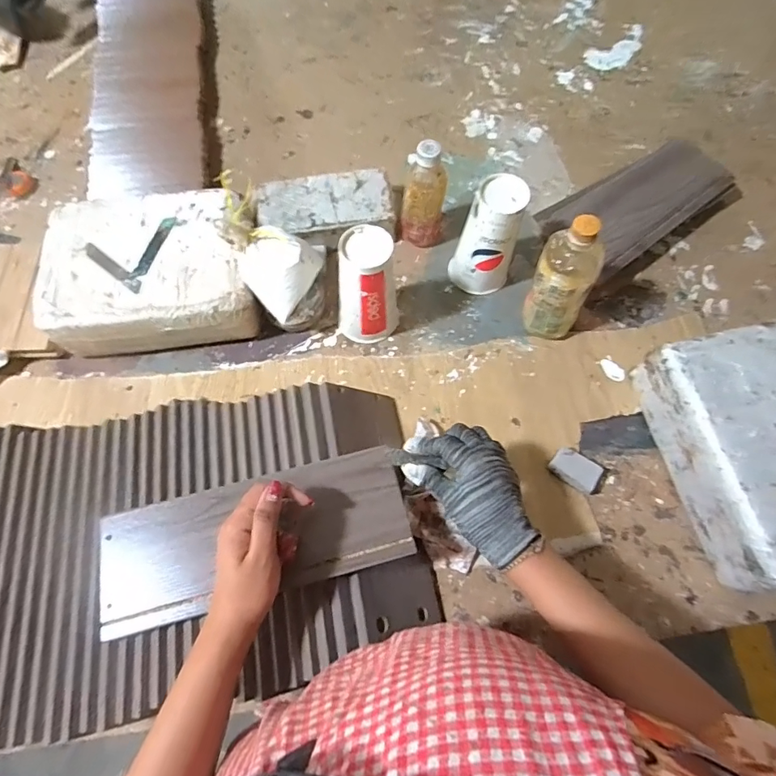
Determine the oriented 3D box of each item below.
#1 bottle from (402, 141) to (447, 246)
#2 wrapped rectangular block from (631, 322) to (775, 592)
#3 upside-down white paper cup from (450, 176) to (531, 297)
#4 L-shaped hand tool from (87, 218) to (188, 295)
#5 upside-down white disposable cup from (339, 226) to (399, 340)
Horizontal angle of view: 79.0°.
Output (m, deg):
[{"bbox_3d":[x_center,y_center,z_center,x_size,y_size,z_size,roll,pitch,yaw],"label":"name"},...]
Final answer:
[{"bbox_3d":[0.054,-0.276,0.678,0.057,0.172,0.063,14,71,3],"label":"bottle"},{"bbox_3d":[0.457,0.071,0.567,0.200,0.091,0.287,-11,71,-5],"label":"wrapped rectangular block"},{"bbox_3d":[0.140,-0.203,0.651,0.084,0.170,0.078,23,72,6],"label":"upside-down white paper cup"},{"bbox_3d":[-0.341,-0.190,0.621,0.098,0.008,0.117,21,71,6],"label":"L-shaped hand tool"},{"bbox_3d":[-0.028,-0.130,0.624,0.077,0.170,0.080,1,71,-1],"label":"upside-down white disposable cup"}]

